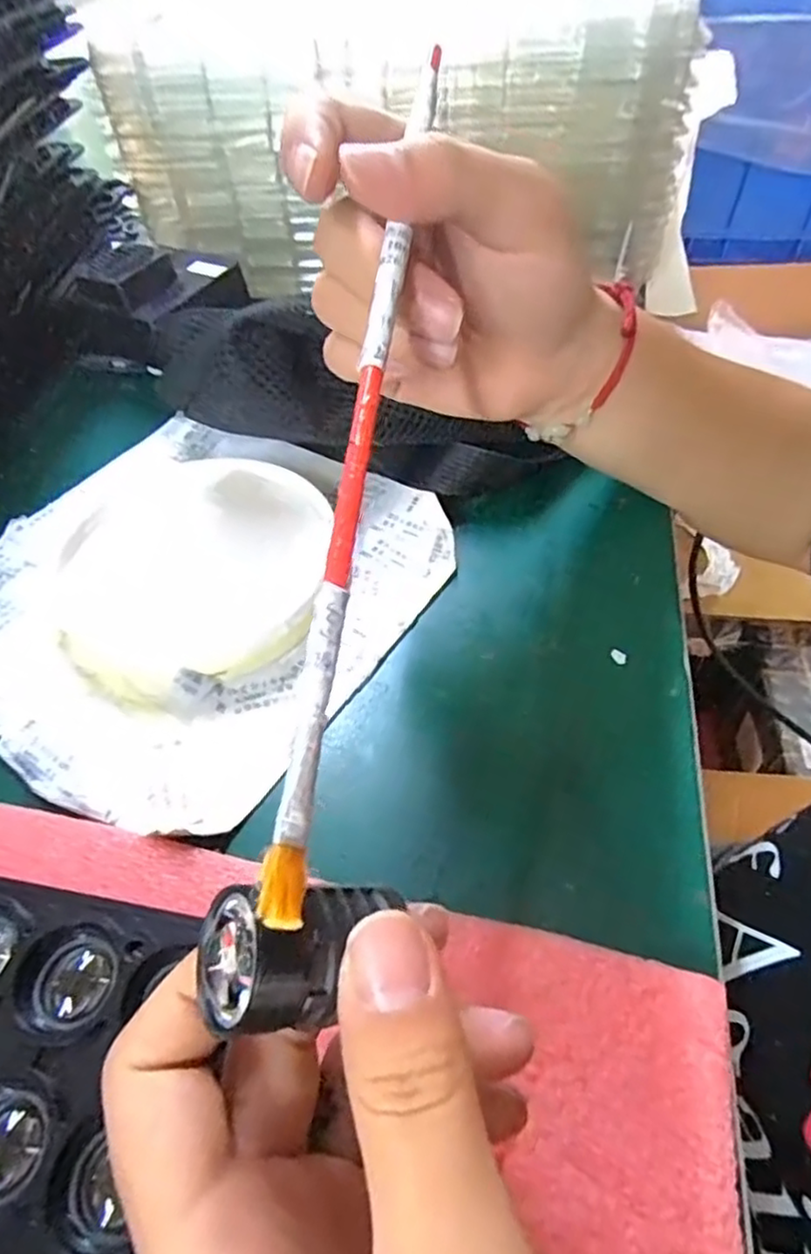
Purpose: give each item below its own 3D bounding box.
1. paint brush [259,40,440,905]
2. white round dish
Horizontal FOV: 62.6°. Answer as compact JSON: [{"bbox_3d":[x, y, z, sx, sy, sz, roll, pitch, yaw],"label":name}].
[{"bbox_3d":[-0.007,-0.059,0.153,0.006,0.005,0.233,5,67,7],"label":"paint brush"},{"bbox_3d":[-0.093,-0.029,0.293,0.116,0.017,0.127,-26,54,-17],"label":"white round dish"}]

